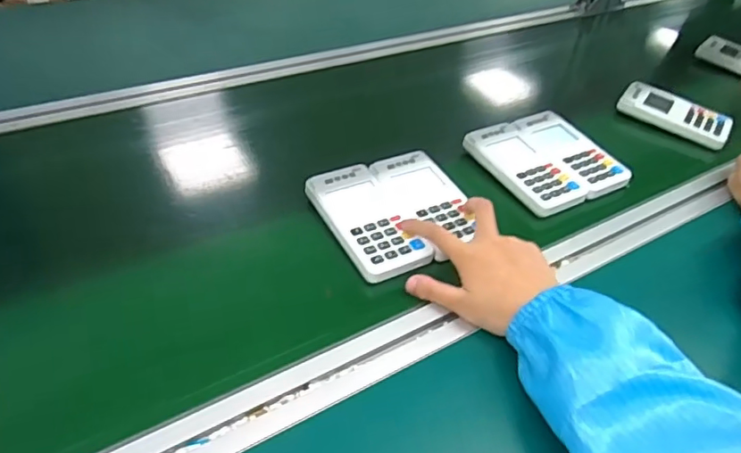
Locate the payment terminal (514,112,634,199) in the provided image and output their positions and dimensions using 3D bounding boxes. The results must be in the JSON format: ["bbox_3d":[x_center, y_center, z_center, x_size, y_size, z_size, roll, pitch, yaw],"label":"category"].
[{"bbox_3d":[0.232,-0.083,0.660,0.070,0.027,0.139,-17,48,-22],"label":"payment terminal"}]

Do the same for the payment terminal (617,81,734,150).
[{"bbox_3d":[0.408,-0.151,0.753,0.139,0.019,0.076,30,49,23],"label":"payment terminal"}]

